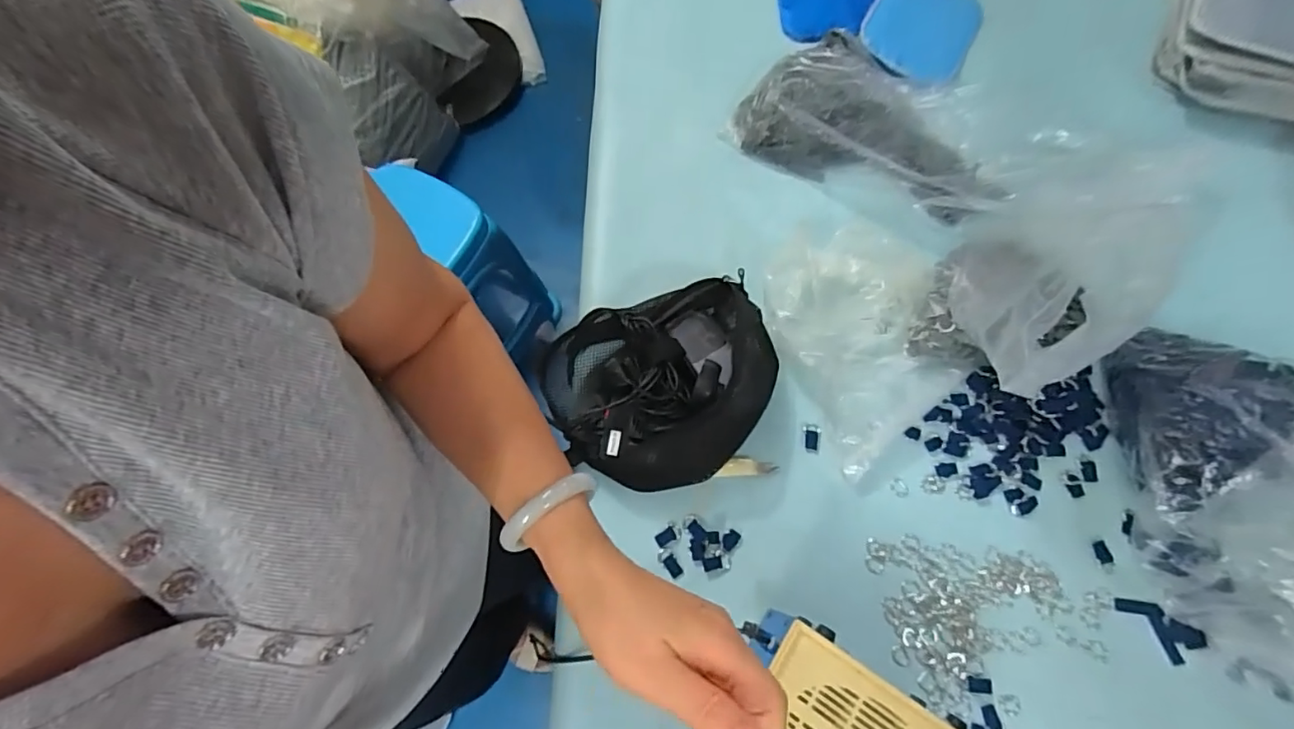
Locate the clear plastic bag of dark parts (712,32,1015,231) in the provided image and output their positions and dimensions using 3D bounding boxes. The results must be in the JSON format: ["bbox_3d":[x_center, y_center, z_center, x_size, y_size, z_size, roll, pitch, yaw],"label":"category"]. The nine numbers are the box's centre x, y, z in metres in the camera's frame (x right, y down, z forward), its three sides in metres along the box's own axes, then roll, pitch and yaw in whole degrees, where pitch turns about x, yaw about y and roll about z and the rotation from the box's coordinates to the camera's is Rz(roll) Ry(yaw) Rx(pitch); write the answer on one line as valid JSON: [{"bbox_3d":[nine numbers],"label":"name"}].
[{"bbox_3d":[0.296,-0.322,0.717,0.334,0.068,0.195,24,73,11],"label":"clear plastic bag of dark parts"}]

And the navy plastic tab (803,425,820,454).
[{"bbox_3d":[0.185,0.084,0.619,0.018,0.008,0.030,5,70,4],"label":"navy plastic tab"}]

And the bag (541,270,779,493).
[{"bbox_3d":[0.025,0.020,0.590,0.242,0.099,0.202,-12,70,-2],"label":"bag"}]

